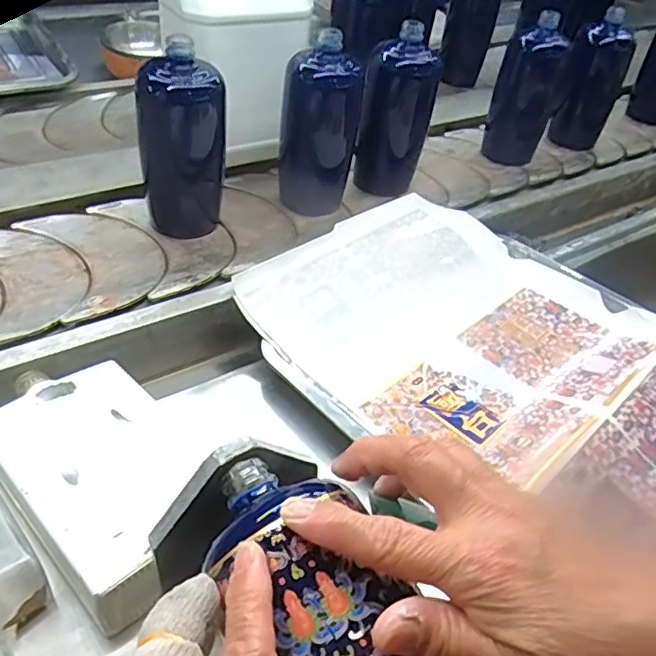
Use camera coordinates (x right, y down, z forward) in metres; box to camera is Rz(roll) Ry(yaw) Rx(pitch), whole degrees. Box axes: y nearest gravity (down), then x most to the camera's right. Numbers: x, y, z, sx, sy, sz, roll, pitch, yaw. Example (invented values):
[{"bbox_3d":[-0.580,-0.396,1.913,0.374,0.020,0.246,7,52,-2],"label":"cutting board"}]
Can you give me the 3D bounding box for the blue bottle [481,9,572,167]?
[{"bbox_3d":[0.276,-0.334,0.852,0.082,0.175,0.077,18,42,12],"label":"blue bottle"}]

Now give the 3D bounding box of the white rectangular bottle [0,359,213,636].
[{"bbox_3d":[-0.157,0.085,0.410,0.114,0.037,0.208,-30,54,-35],"label":"white rectangular bottle"}]

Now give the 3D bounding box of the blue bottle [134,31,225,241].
[{"bbox_3d":[-0.143,-0.178,0.607,0.059,0.175,0.068,33,47,26],"label":"blue bottle"}]

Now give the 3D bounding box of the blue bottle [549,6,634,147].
[{"bbox_3d":[0.384,-0.354,0.903,0.076,0.184,0.066,26,44,20],"label":"blue bottle"}]

